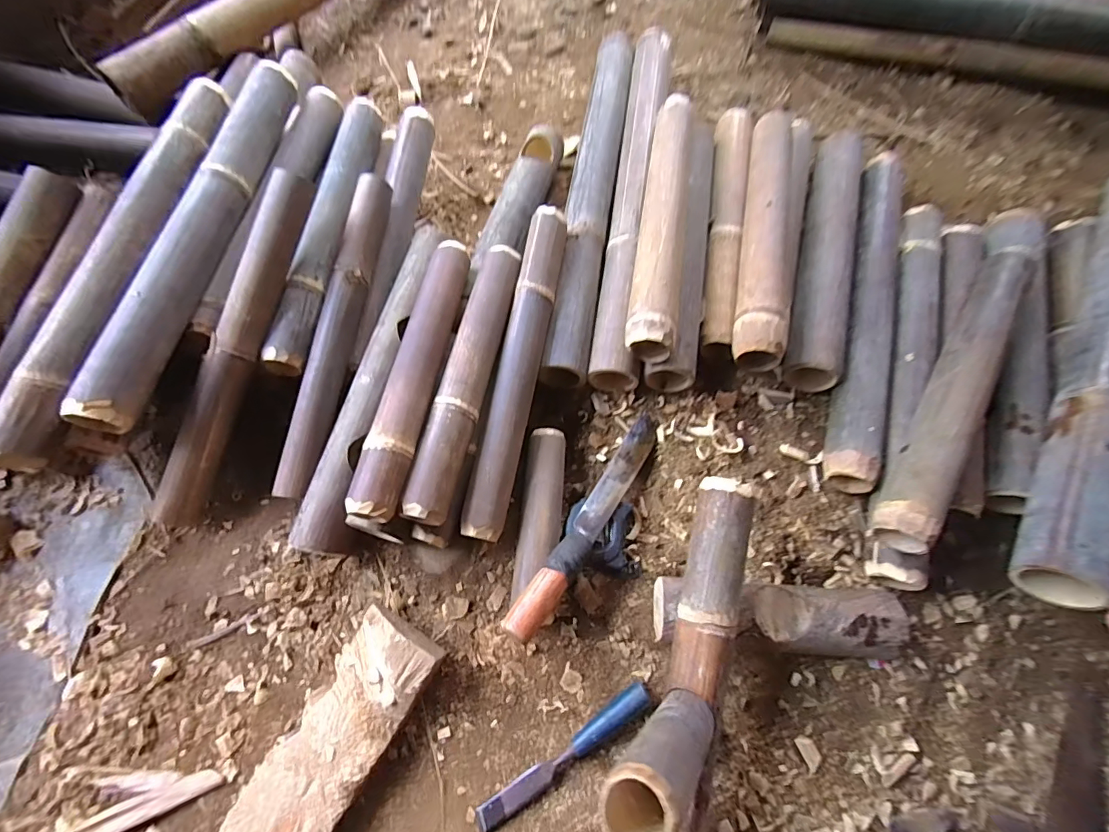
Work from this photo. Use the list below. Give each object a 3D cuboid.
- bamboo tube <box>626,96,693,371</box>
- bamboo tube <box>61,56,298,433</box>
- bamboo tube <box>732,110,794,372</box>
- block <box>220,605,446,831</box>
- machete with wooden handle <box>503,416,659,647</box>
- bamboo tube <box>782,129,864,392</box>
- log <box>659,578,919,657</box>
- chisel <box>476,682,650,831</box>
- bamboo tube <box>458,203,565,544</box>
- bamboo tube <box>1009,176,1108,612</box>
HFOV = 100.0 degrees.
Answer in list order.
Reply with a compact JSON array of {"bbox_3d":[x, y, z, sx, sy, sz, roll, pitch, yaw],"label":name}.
[{"bbox_3d":[0.163,-0.297,0.685,0.068,0.070,0.469,9,69,5],"label":"bamboo tube"},{"bbox_3d":[-0.474,-0.268,0.629,0.054,0.053,0.605,7,69,4],"label":"bamboo tube"},{"bbox_3d":[0.320,-0.286,0.687,0.071,0.065,0.476,12,70,6],"label":"bamboo tube"},{"bbox_3d":[-0.248,0.367,0.514,0.105,0.061,0.285,31,73,10],"label":"block"},{"bbox_3d":[0.051,0.122,0.587,0.040,0.020,0.343,32,56,11],"label":"machete with wooden handle"},{"bbox_3d":[0.429,-0.266,0.720,0.078,0.062,0.478,16,71,6],"label":"bamboo tube"},{"bbox_3d":[0.260,0.238,0.546,0.279,0.054,0.077,2,69,2],"label":"log"},{"bbox_3d":[0.013,0.381,0.520,0.224,0.029,0.027,-33,74,-11],"label":"chisel"},{"bbox_3d":[-0.047,-0.076,0.620,0.060,0.049,0.463,11,69,5],"label":"bamboo tube"},{"bbox_3d":[0.703,-0.083,0.586,0.069,0.085,0.685,30,72,12],"label":"bamboo tube"}]

